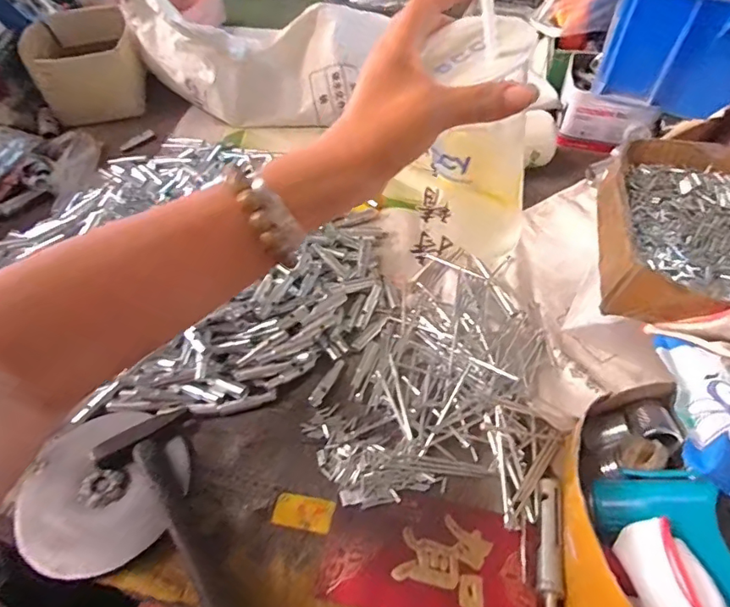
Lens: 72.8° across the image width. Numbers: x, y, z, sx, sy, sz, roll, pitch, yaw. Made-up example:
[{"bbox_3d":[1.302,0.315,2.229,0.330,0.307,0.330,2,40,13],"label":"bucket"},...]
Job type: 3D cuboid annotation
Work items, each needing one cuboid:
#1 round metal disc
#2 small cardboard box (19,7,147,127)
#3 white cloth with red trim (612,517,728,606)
[{"bbox_3d":[-0.206,0.145,0.391,0.123,0.012,0.124,11,53,10],"label":"round metal disc"},{"bbox_3d":[-0.430,-0.373,0.767,0.154,0.088,0.199,-26,56,-17],"label":"small cardboard box"},{"bbox_3d":[0.170,0.155,0.272,0.039,0.023,0.068,-11,53,-6],"label":"white cloth with red trim"}]

